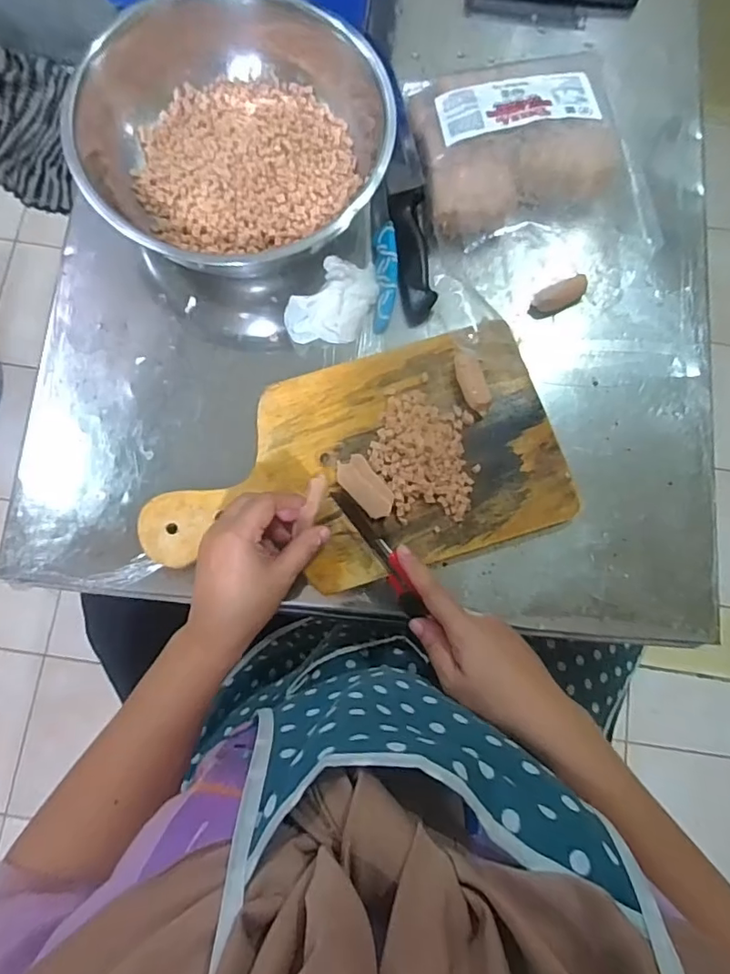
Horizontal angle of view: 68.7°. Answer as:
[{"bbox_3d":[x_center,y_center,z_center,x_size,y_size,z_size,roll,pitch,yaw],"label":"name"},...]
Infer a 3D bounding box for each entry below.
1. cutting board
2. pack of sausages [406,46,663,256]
[{"bbox_3d":[-0.009,-0.015,0.444,0.338,0.029,0.179,-16,81,-4],"label":"cutting board"},{"bbox_3d":[0.150,-0.308,0.484,0.193,0.043,0.207,-10,81,-3],"label":"pack of sausages"}]

